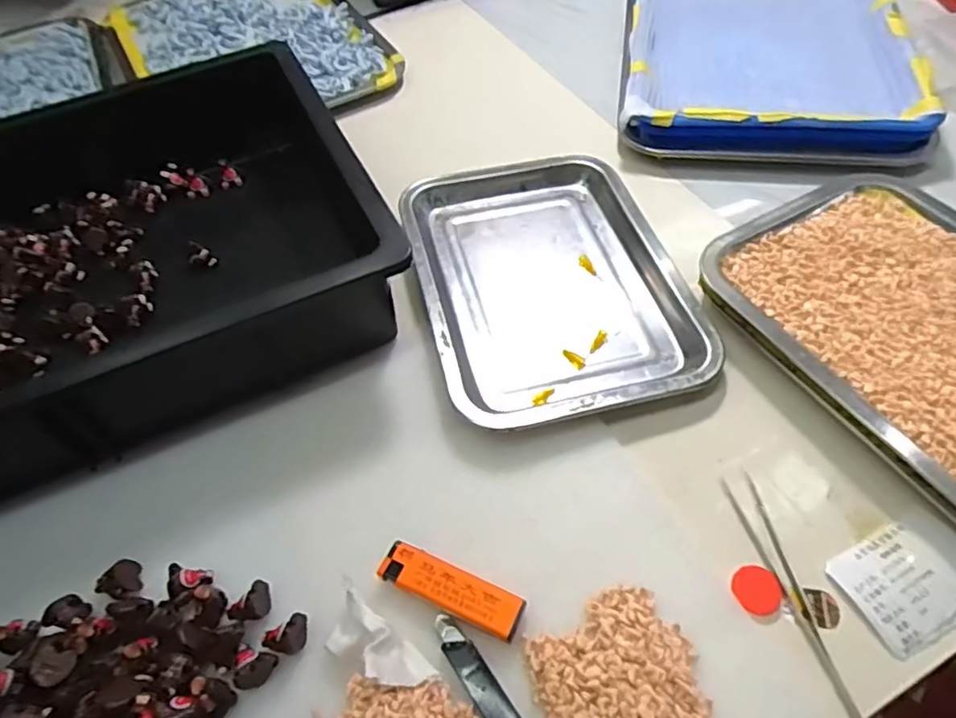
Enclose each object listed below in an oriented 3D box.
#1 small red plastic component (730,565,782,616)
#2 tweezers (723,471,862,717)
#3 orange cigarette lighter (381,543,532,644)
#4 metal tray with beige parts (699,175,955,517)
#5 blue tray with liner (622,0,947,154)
[{"bbox_3d":[0.150,0.123,0.340,0.024,0.004,0.025,-3,54,4],"label":"small red plastic component"},{"bbox_3d":[0.168,0.121,0.340,0.015,0.005,0.129,-14,54,-4],"label":"tweezers"},{"bbox_3d":[-0.015,0.123,0.343,0.079,0.009,0.023,19,58,19],"label":"orange cigarette lighter"},{"bbox_3d":[0.293,-0.022,0.406,0.196,0.025,0.264,-31,57,-16],"label":"metal tray with beige parts"},{"bbox_3d":[0.273,-0.310,0.623,0.253,0.036,0.344,4,54,9],"label":"blue tray with liner"}]

